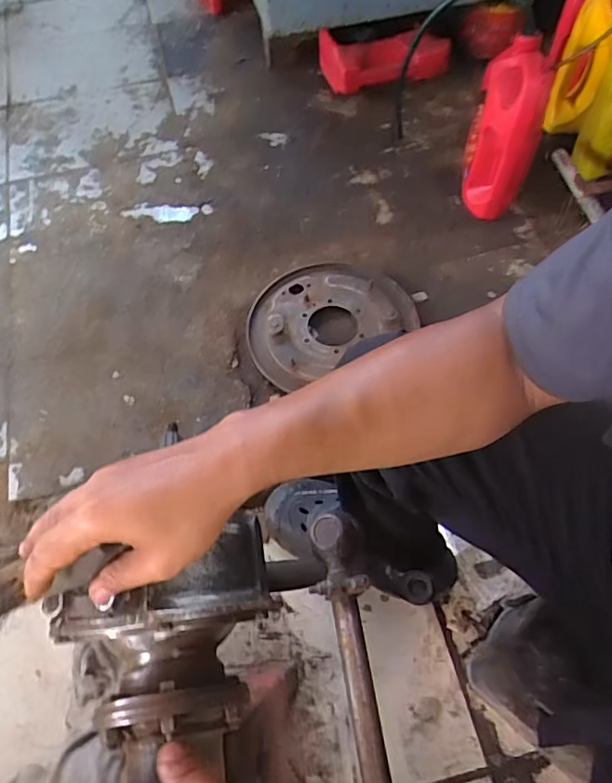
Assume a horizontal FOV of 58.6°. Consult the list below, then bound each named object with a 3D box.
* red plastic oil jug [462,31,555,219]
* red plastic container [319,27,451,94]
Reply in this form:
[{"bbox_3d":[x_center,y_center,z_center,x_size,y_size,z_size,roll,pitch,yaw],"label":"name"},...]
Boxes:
[{"bbox_3d":[0.334,-0.436,0.948,0.076,0.283,0.109,-23,62,-12],"label":"red plastic oil jug"},{"bbox_3d":[0.146,-0.652,1.080,0.267,0.111,0.068,7,59,20],"label":"red plastic container"}]

